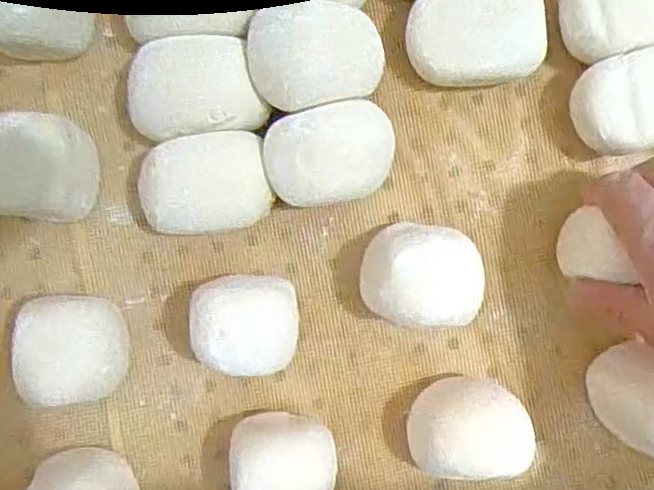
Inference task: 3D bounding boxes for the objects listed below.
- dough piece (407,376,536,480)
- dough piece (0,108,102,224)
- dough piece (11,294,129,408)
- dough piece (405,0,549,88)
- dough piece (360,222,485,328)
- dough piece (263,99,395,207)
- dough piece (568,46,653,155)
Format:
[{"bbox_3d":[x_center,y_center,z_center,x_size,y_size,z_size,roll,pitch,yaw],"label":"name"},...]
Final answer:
[{"bbox_3d":[0.073,0.093,0.352,0.061,0.052,0.050,-6,90,-2],"label":"dough piece"},{"bbox_3d":[-0.156,-0.040,0.344,0.061,0.048,0.054,6,90,-2],"label":"dough piece"},{"bbox_3d":[-0.131,0.053,0.349,0.050,0.050,0.054,0,90,-2],"label":"dough piece"},{"bbox_3d":[0.081,-0.113,0.356,0.071,0.044,0.050,-12,90,-2],"label":"dough piece"},{"bbox_3d":[0.048,0.015,0.350,0.061,0.056,0.056,9,90,-2],"label":"dough piece"},{"bbox_3d":[0.002,-0.048,0.351,0.070,0.052,0.052,-19,90,-2],"label":"dough piece"},{"bbox_3d":[0.170,-0.078,0.359,0.071,0.042,0.050,-16,90,-2],"label":"dough piece"}]

